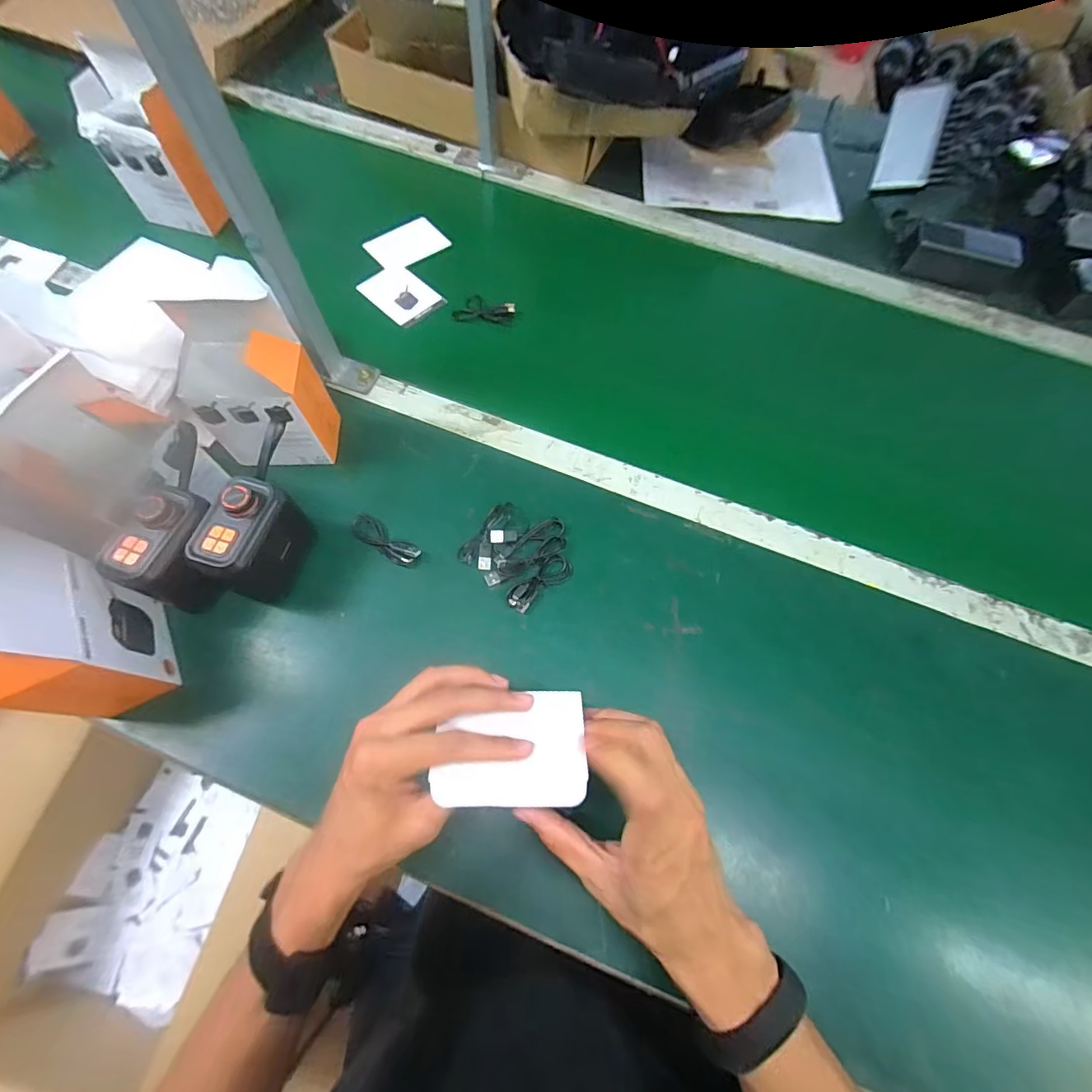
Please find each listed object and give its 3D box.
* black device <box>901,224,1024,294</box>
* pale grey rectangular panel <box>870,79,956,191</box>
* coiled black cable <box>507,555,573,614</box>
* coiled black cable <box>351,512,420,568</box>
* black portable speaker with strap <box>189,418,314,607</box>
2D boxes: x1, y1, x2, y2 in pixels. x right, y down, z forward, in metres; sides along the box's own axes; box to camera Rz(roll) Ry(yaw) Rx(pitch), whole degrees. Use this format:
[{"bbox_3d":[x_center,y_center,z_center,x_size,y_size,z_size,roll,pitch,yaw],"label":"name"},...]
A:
[{"bbox_3d":[0.558,-0.387,0.661,0.129,0.057,0.034,17,67,4],"label":"black device"},{"bbox_3d":[0.528,-0.591,0.714,0.012,0.134,0.072,-3,18,-42],"label":"pale grey rectangular panel"},{"bbox_3d":[-0.006,0.036,0.491,0.072,0.011,0.029,-37,74,-17],"label":"coiled black cable"},{"bbox_3d":[-0.162,-0.006,0.497,0.078,0.006,0.027,34,70,11],"label":"coiled black cable"},{"bbox_3d":[-0.248,-0.025,0.455,0.055,0.103,0.139,20,68,5],"label":"black portable speaker with strap"}]

